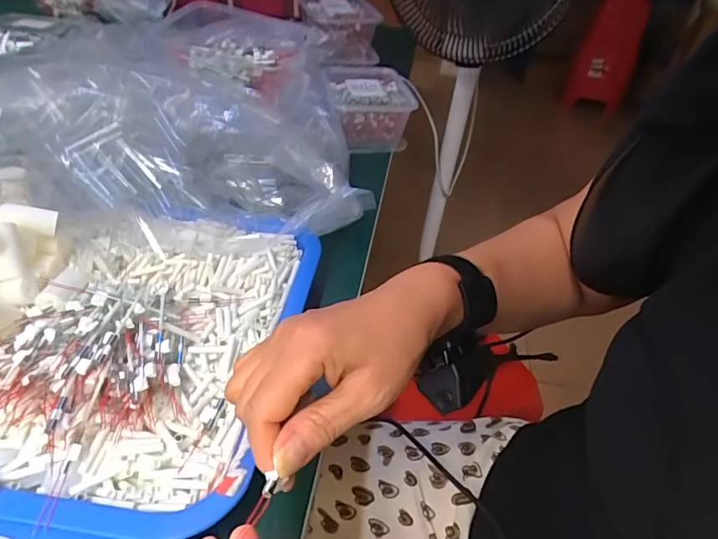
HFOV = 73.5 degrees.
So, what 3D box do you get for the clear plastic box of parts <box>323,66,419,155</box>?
[{"bbox_3d":[0.008,-0.233,0.691,0.114,0.072,0.151,-3,39,-11],"label":"clear plastic box of parts"}]

